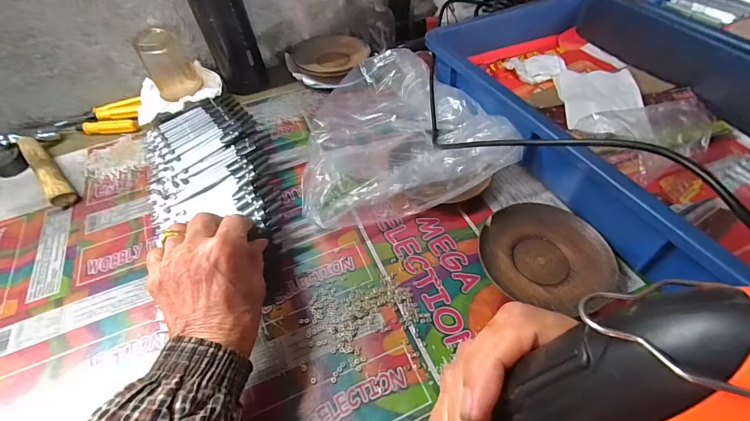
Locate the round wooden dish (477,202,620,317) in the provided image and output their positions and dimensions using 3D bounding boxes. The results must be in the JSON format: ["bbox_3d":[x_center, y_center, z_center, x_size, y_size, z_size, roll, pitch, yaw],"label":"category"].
[{"bbox_3d":[0.158,0.041,0.331,0.107,0.015,0.109,-2,53,3],"label":"round wooden dish"}]

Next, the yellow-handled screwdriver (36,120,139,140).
[{"bbox_3d":[-0.389,-0.112,0.485,0.127,0.013,0.023,-8,53,-1],"label":"yellow-handled screwdriver"}]

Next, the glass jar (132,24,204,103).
[{"bbox_3d":[-0.279,-0.198,0.479,0.056,0.078,0.070,-28,56,-16],"label":"glass jar"}]

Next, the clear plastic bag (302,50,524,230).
[{"bbox_3d":[0.013,-0.104,0.426,0.223,0.059,0.254,-14,53,-6],"label":"clear plastic bag"}]

